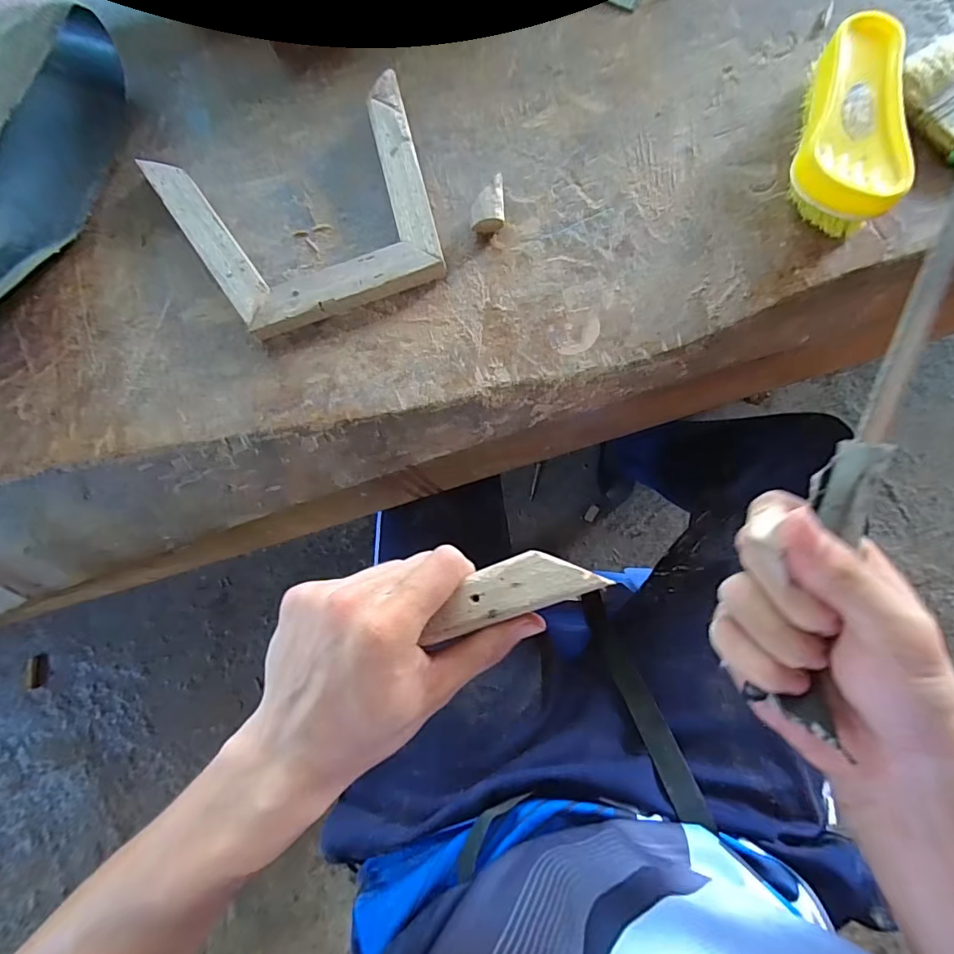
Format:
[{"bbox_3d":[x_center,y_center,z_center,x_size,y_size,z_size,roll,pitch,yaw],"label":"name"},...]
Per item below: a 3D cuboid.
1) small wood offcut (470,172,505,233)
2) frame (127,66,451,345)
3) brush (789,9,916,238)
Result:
[{"bbox_3d":[0.008,-0.188,0.350,0.023,0.020,0.032,-3,81,4],"label":"small wood offcut"},{"bbox_3d":[-0.122,-0.184,0.359,0.184,0.022,0.152,-21,80,1],"label":"frame"},{"bbox_3d":[0.232,-0.215,0.317,0.058,0.044,0.119,15,83,7],"label":"brush"}]

